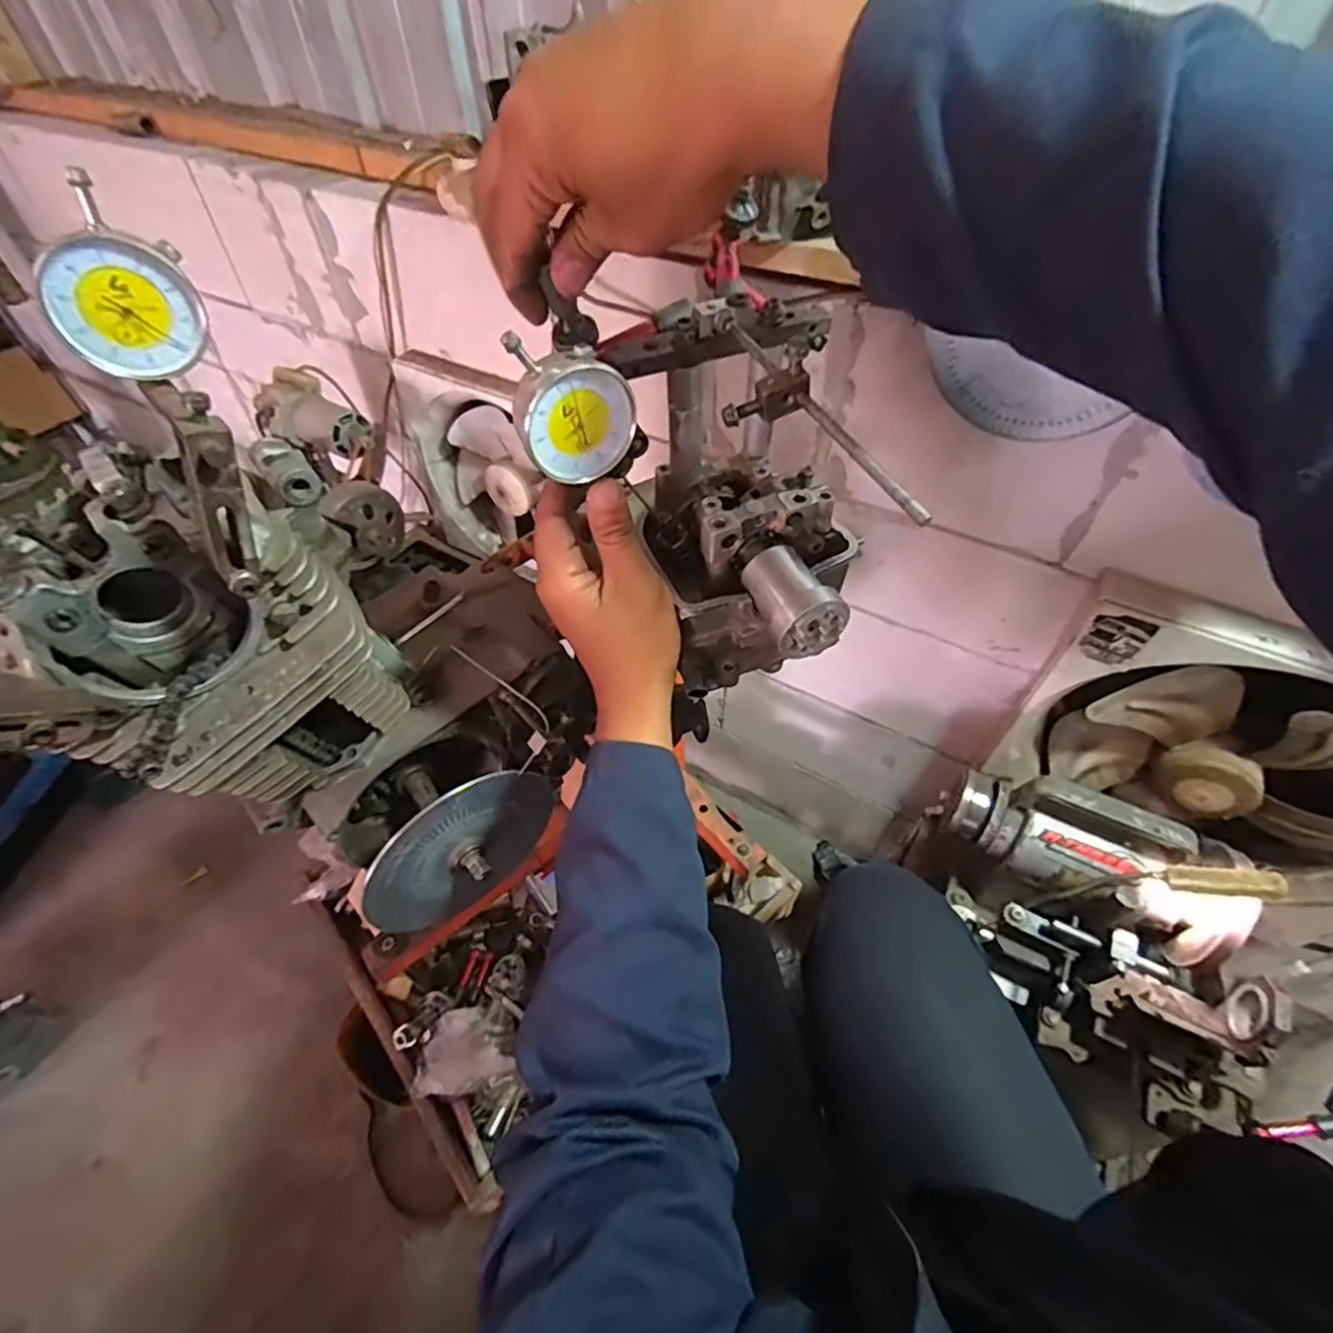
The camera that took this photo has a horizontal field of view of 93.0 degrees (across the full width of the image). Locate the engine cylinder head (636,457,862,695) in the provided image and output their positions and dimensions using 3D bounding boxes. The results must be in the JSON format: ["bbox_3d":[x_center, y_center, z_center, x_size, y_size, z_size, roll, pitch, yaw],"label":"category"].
[{"bbox_3d":[0.057,-0.051,0.389,0.115,0.094,0.120,0,50,0],"label":"engine cylinder head"}]

